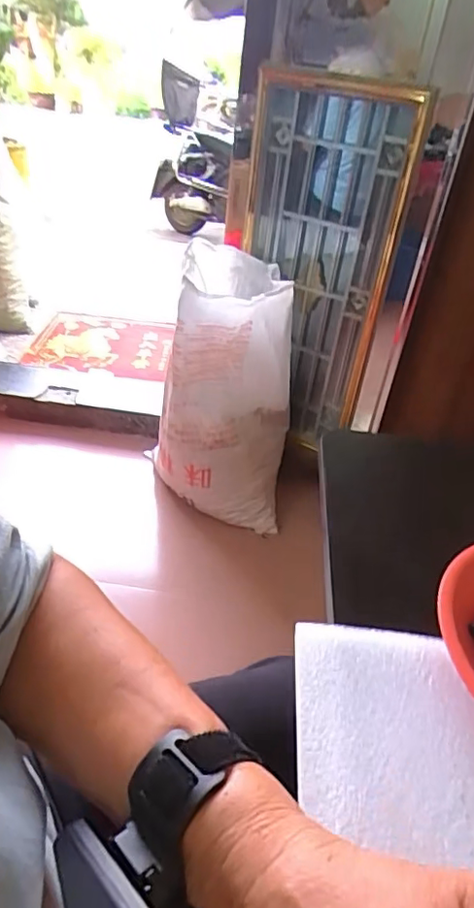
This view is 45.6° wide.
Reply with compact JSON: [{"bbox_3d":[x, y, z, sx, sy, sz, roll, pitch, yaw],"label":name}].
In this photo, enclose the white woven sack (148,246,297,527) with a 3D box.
[{"bbox_3d":[-0.031,-0.149,1.385,0.303,0.610,0.316,0,36,-10],"label":"white woven sack"}]

